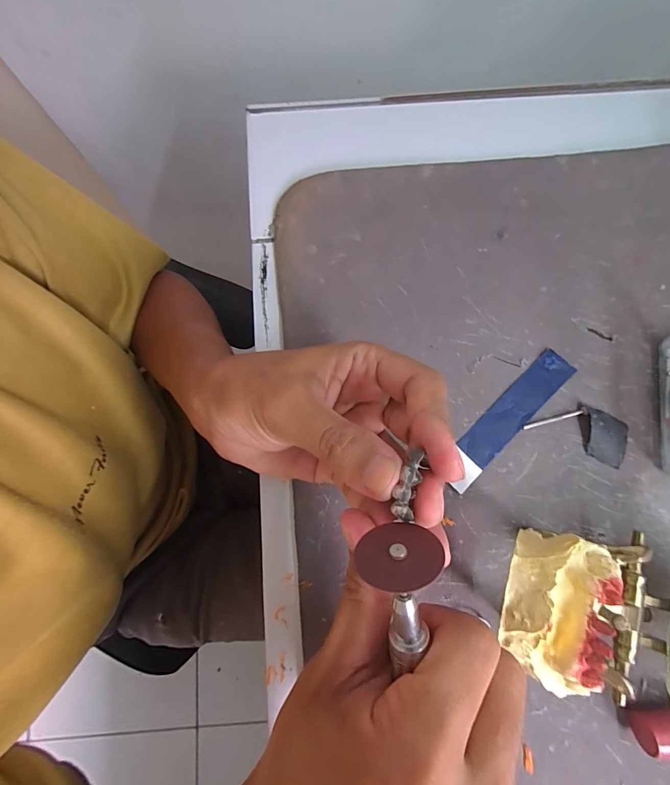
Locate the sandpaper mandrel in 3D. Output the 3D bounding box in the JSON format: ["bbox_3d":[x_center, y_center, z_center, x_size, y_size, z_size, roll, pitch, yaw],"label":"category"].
[{"bbox_3d":[0.143,0.021,0.212,0.057,0.006,0.028,20,81,4],"label":"sandpaper mandrel"}]

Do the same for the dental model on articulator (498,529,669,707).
[{"bbox_3d":[0.132,0.100,0.147,0.141,0.050,0.065,17,80,-11],"label":"dental model on articulator"}]

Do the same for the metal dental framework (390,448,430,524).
[{"bbox_3d":[0.025,0.031,0.120,0.007,0.005,0.023,17,78,3],"label":"metal dental framework"}]

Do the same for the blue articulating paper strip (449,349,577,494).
[{"bbox_3d":[0.102,0.015,0.215,0.021,0.004,0.100,44,83,7],"label":"blue articulating paper strip"}]

